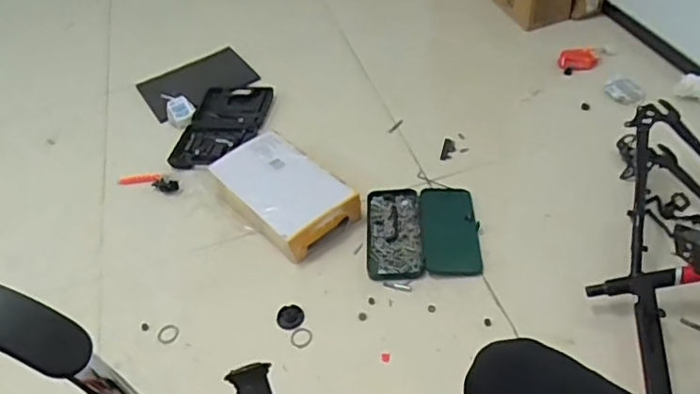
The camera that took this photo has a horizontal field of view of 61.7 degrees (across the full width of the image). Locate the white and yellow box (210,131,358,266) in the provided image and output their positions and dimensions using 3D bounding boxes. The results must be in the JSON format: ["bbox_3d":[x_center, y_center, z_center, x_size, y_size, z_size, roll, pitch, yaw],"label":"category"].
[{"bbox_3d":[-0.158,-0.014,1.388,0.200,0.112,0.365,-36,52,-26],"label":"white and yellow box"}]

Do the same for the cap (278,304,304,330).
[{"bbox_3d":[-0.122,0.246,1.204,0.055,0.011,0.053,-3,45,3],"label":"cap"}]

